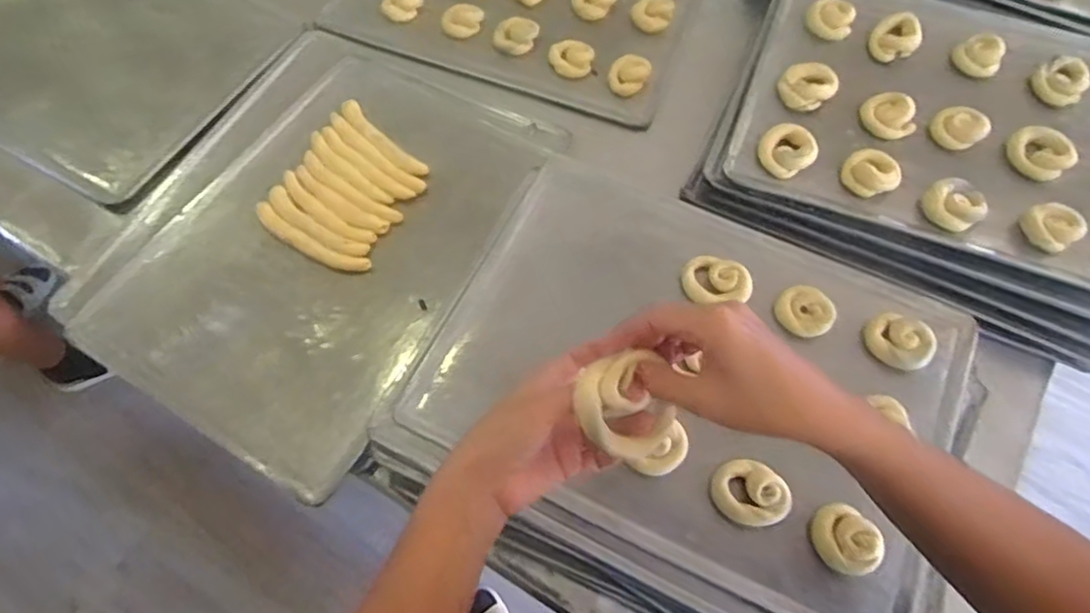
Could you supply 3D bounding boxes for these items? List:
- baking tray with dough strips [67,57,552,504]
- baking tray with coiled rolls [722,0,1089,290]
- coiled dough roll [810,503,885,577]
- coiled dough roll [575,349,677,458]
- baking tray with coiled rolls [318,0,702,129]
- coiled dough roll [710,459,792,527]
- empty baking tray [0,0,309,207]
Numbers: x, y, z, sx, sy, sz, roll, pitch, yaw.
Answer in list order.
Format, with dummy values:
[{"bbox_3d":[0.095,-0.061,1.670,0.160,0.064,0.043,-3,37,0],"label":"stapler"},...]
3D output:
[{"bbox_3d":[-0.220,-0.075,0.689,0.319,0.038,0.445,29,69,12],"label":"baking tray with dough strips"},{"bbox_3d":[0.454,-0.210,0.706,0.449,0.030,0.343,19,67,8],"label":"baking tray with coiled rolls"},{"bbox_3d":[0.243,0.187,0.529,0.044,0.030,0.056,-39,72,-16],"label":"coiled dough roll"},{"bbox_3d":[0.052,0.067,0.428,0.062,0.022,0.062,1,87,-22],"label":"coiled dough roll"},{"bbox_3d":[-0.027,-0.423,0.888,0.450,0.039,0.332,20,67,8],"label":"baking tray with coiled rolls"},{"bbox_3d":[0.173,0.155,0.552,0.061,0.017,0.051,12,66,5],"label":"coiled dough roll"},{"bbox_3d":[-0.573,-0.332,0.830,0.446,0.032,0.328,28,69,12],"label":"empty baking tray"}]

